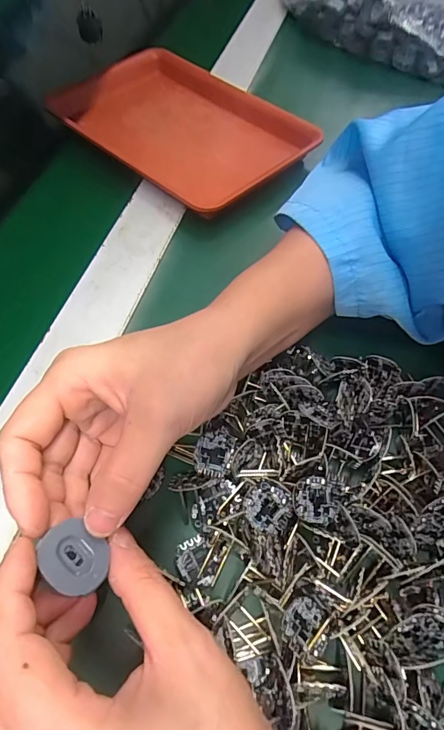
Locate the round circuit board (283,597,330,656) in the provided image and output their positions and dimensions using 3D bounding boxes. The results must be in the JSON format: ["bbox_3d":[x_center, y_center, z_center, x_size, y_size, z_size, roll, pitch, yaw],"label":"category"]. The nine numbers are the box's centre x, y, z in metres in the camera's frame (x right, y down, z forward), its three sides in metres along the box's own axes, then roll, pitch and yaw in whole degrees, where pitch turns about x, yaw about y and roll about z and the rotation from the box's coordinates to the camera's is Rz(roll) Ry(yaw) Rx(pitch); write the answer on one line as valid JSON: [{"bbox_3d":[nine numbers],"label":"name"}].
[{"bbox_3d":[0.037,0.116,0.189,0.023,0.004,0.023,15,51,-20],"label":"round circuit board"}]

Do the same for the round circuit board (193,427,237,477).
[{"bbox_3d":[-0.004,0.046,0.229,0.020,0.004,0.025,16,79,-9],"label":"round circuit board"}]

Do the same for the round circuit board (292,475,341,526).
[{"bbox_3d":[0.048,0.068,0.216,0.024,0.004,0.022,3,72,-9],"label":"round circuit board"}]

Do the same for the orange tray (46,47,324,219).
[{"bbox_3d":[-0.043,-0.226,0.406,0.154,0.031,0.248,-40,68,-23],"label":"orange tray"}]

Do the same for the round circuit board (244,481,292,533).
[{"bbox_3d":[0.023,0.070,0.213,0.023,0.004,0.022,5,67,-12],"label":"round circuit board"}]

